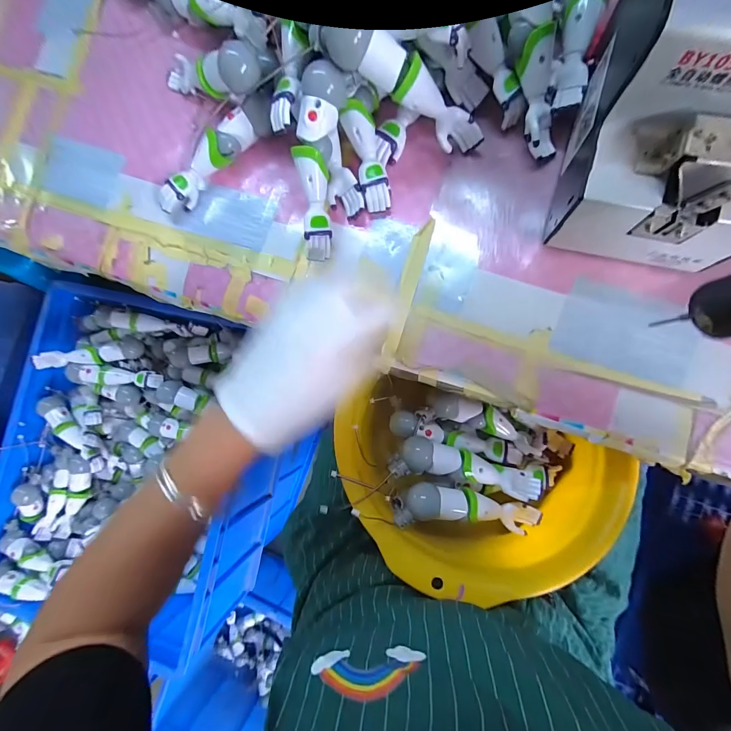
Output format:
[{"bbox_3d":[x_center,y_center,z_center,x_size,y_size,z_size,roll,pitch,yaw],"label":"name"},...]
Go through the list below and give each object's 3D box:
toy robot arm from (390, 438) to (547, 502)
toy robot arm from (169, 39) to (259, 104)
[{"bbox_3d":[0.111,0.110,0.376,0.166,0.035,0.038,14,88,-6],"label":"toy robot arm"},{"bbox_3d":[-0.158,-0.289,0.348,0.149,0.036,0.034,29,90,34],"label":"toy robot arm"}]

